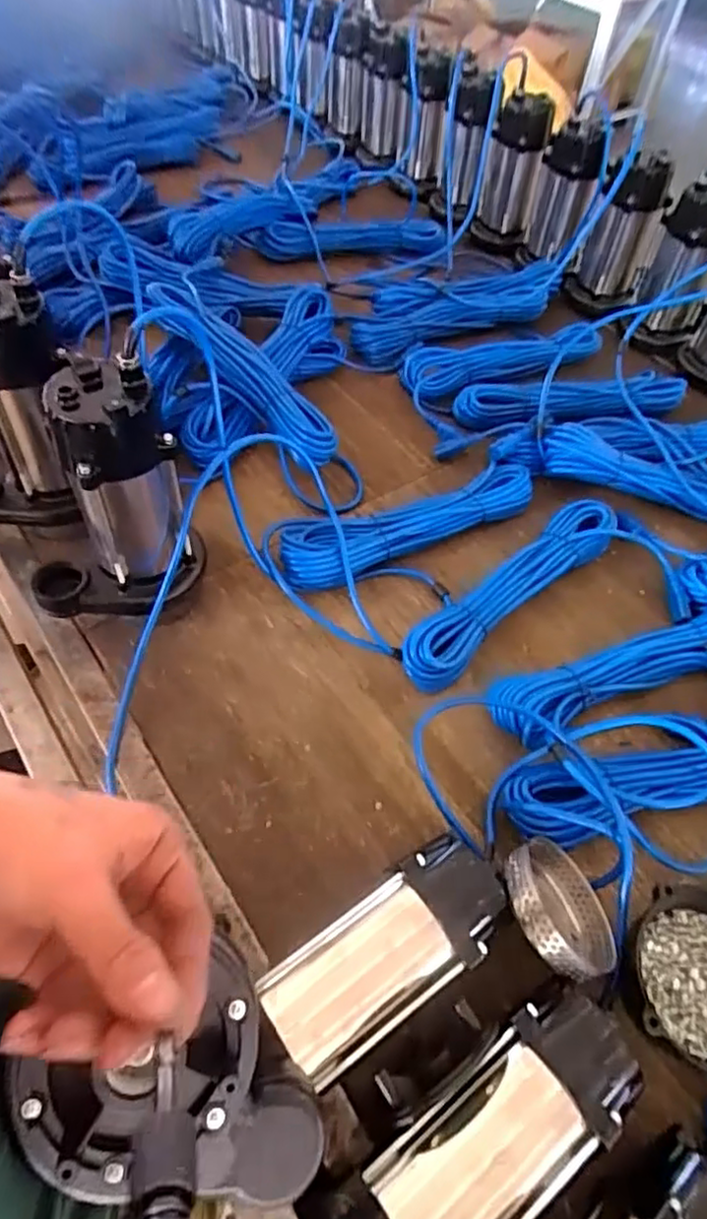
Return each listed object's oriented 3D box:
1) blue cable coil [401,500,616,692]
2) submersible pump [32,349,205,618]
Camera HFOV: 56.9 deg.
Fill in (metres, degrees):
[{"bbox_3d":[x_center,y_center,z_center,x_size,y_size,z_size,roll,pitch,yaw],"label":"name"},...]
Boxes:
[{"bbox_3d":[0.187,-0.033,0.741,0.352,0.042,0.067,-36,65,-27],"label":"blue cable coil"},{"bbox_3d":[-0.237,-0.100,0.600,0.160,0.223,0.105,-3,55,-7],"label":"submersible pump"}]

